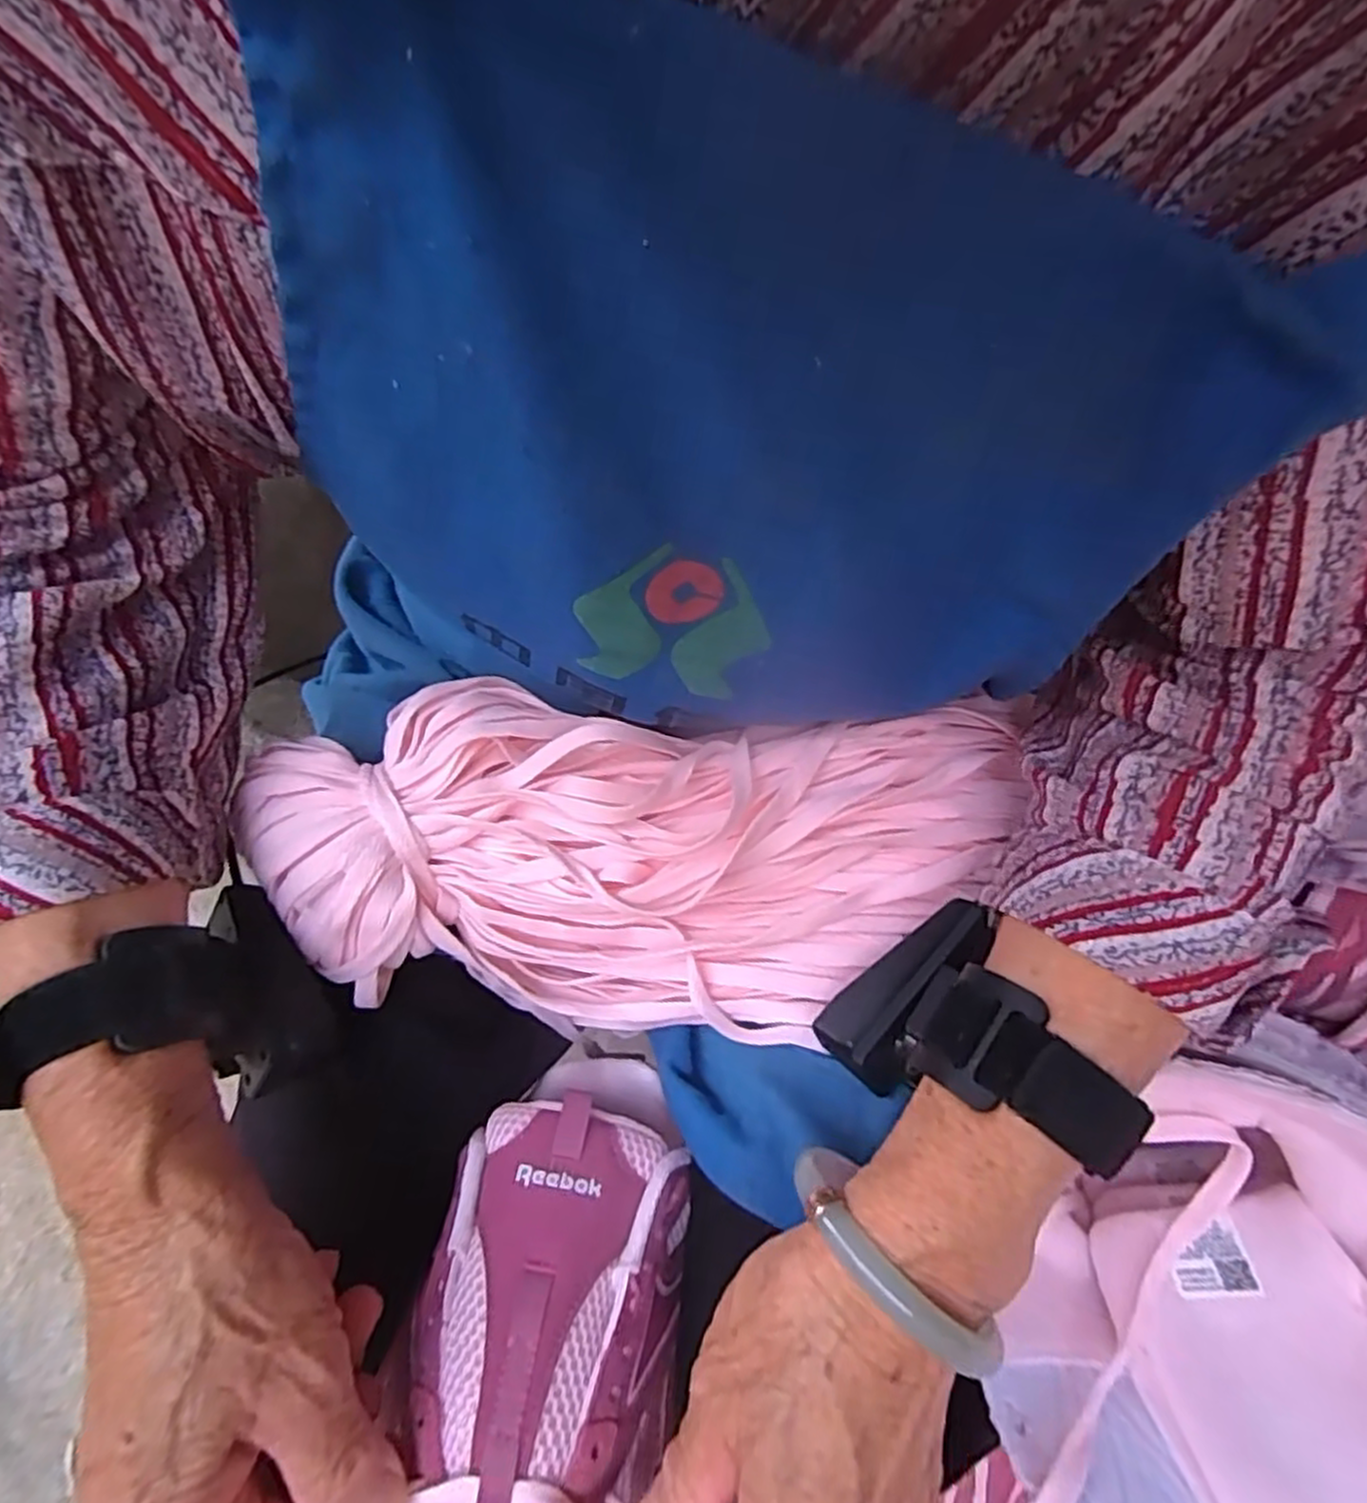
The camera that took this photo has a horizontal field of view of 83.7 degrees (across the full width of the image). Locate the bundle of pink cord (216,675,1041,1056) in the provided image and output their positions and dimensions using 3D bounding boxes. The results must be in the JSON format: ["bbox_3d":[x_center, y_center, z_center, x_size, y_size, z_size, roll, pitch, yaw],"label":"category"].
[{"bbox_3d":[-0.010,0.040,0.301,0.302,0.069,0.126,2,60,1],"label":"bundle of pink cord"}]

